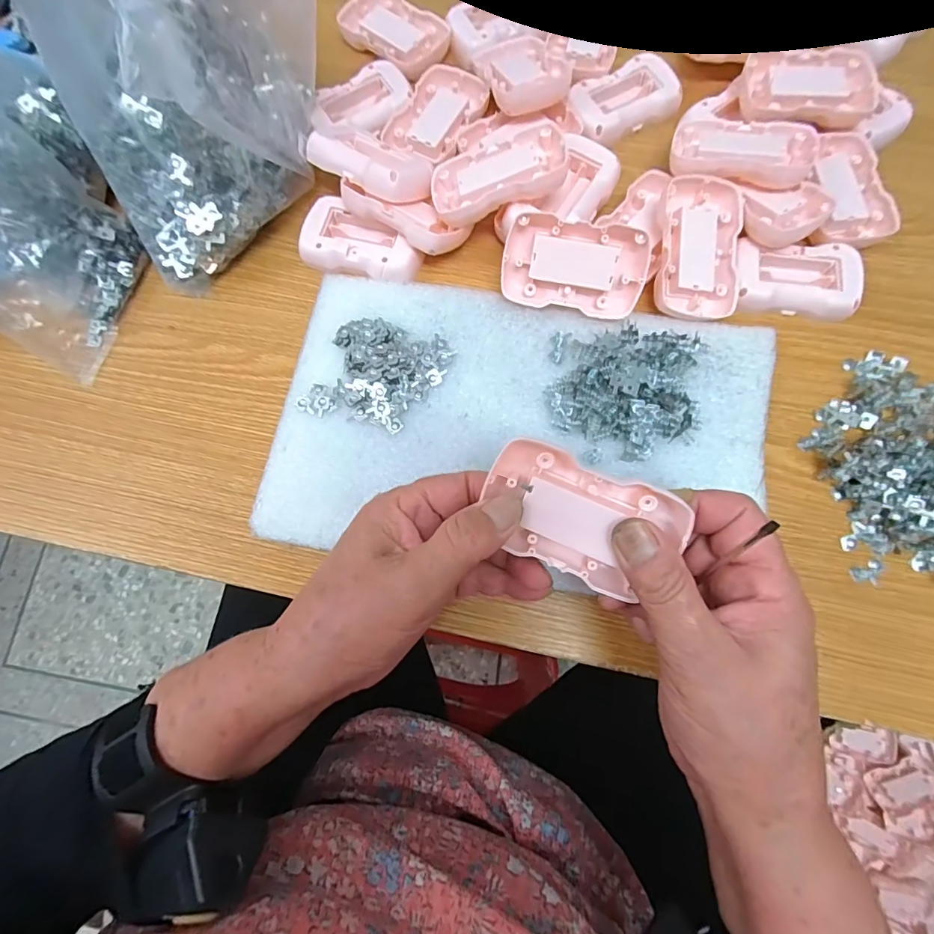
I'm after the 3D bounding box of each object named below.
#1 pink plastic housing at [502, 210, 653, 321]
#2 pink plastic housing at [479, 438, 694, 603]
[{"bbox_3d":[0.069,-0.129,0.299,0.088,0.053,0.013,12,35,5],"label":"pink plastic housing"},{"bbox_3d":[0.052,0.023,0.211,0.088,0.024,0.050,21,78,7],"label":"pink plastic housing"}]

